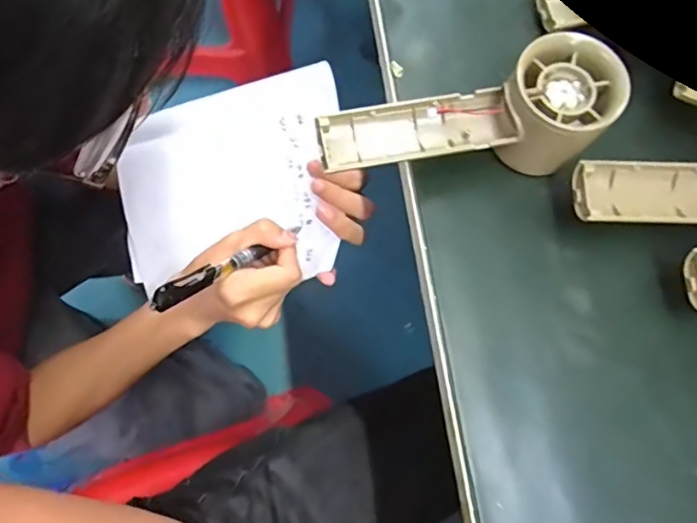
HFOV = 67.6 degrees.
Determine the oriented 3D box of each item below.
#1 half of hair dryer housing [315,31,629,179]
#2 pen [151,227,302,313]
[{"bbox_3d":[0.062,-0.071,0.276,0.153,0.048,0.056,-15,75,-6],"label":"half of hair dryer housing"},{"bbox_3d":[-0.085,0.001,0.391,0.011,0.010,0.137,49,45,11],"label":"pen"}]

